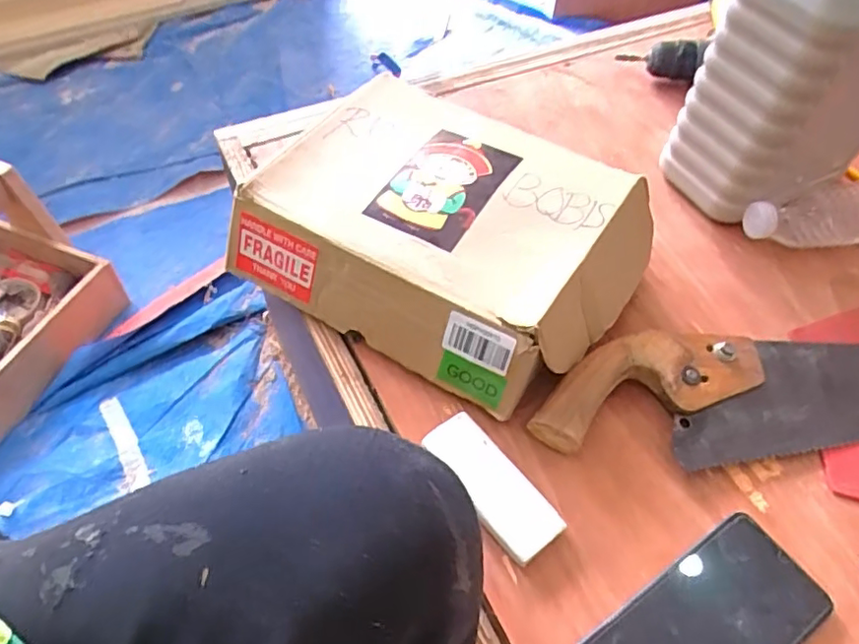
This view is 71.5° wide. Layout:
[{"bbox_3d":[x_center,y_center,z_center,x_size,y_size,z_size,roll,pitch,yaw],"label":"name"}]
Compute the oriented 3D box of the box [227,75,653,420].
[{"bbox_3d":[0.013,-0.079,0.475,0.307,0.087,0.213,26,57,16],"label":"box"}]

